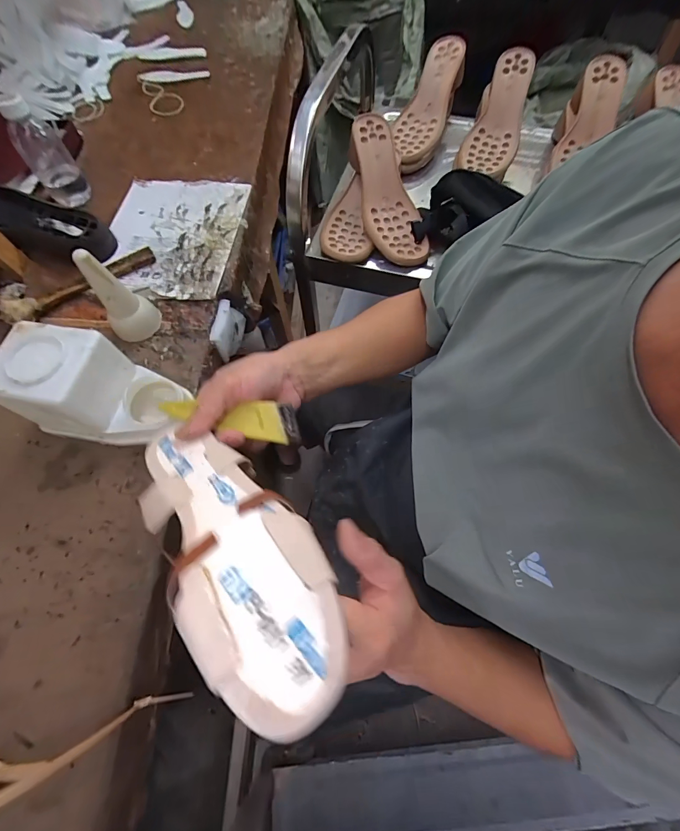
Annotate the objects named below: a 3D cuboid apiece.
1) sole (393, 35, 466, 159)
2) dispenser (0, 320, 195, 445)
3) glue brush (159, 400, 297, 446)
[{"bbox_3d":[0.159,-0.566,0.641,0.078,0.040,0.236,22,90,10],"label":"sole"},{"bbox_3d":[-0.299,-0.031,0.443,0.191,0.116,0.105,10,66,4],"label":"dispenser"},{"bbox_3d":[-0.096,0.001,0.315,0.127,0.007,0.031,8,66,9],"label":"glue brush"}]

